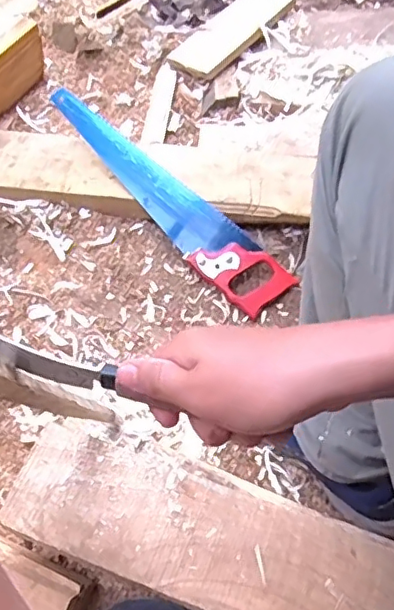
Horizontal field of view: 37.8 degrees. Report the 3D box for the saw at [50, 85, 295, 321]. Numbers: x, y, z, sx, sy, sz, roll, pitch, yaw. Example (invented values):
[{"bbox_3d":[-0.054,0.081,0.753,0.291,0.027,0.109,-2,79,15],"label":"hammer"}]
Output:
[{"bbox_3d":[-0.051,-0.162,0.873,0.453,0.019,0.090,42,89,5],"label":"saw"}]

